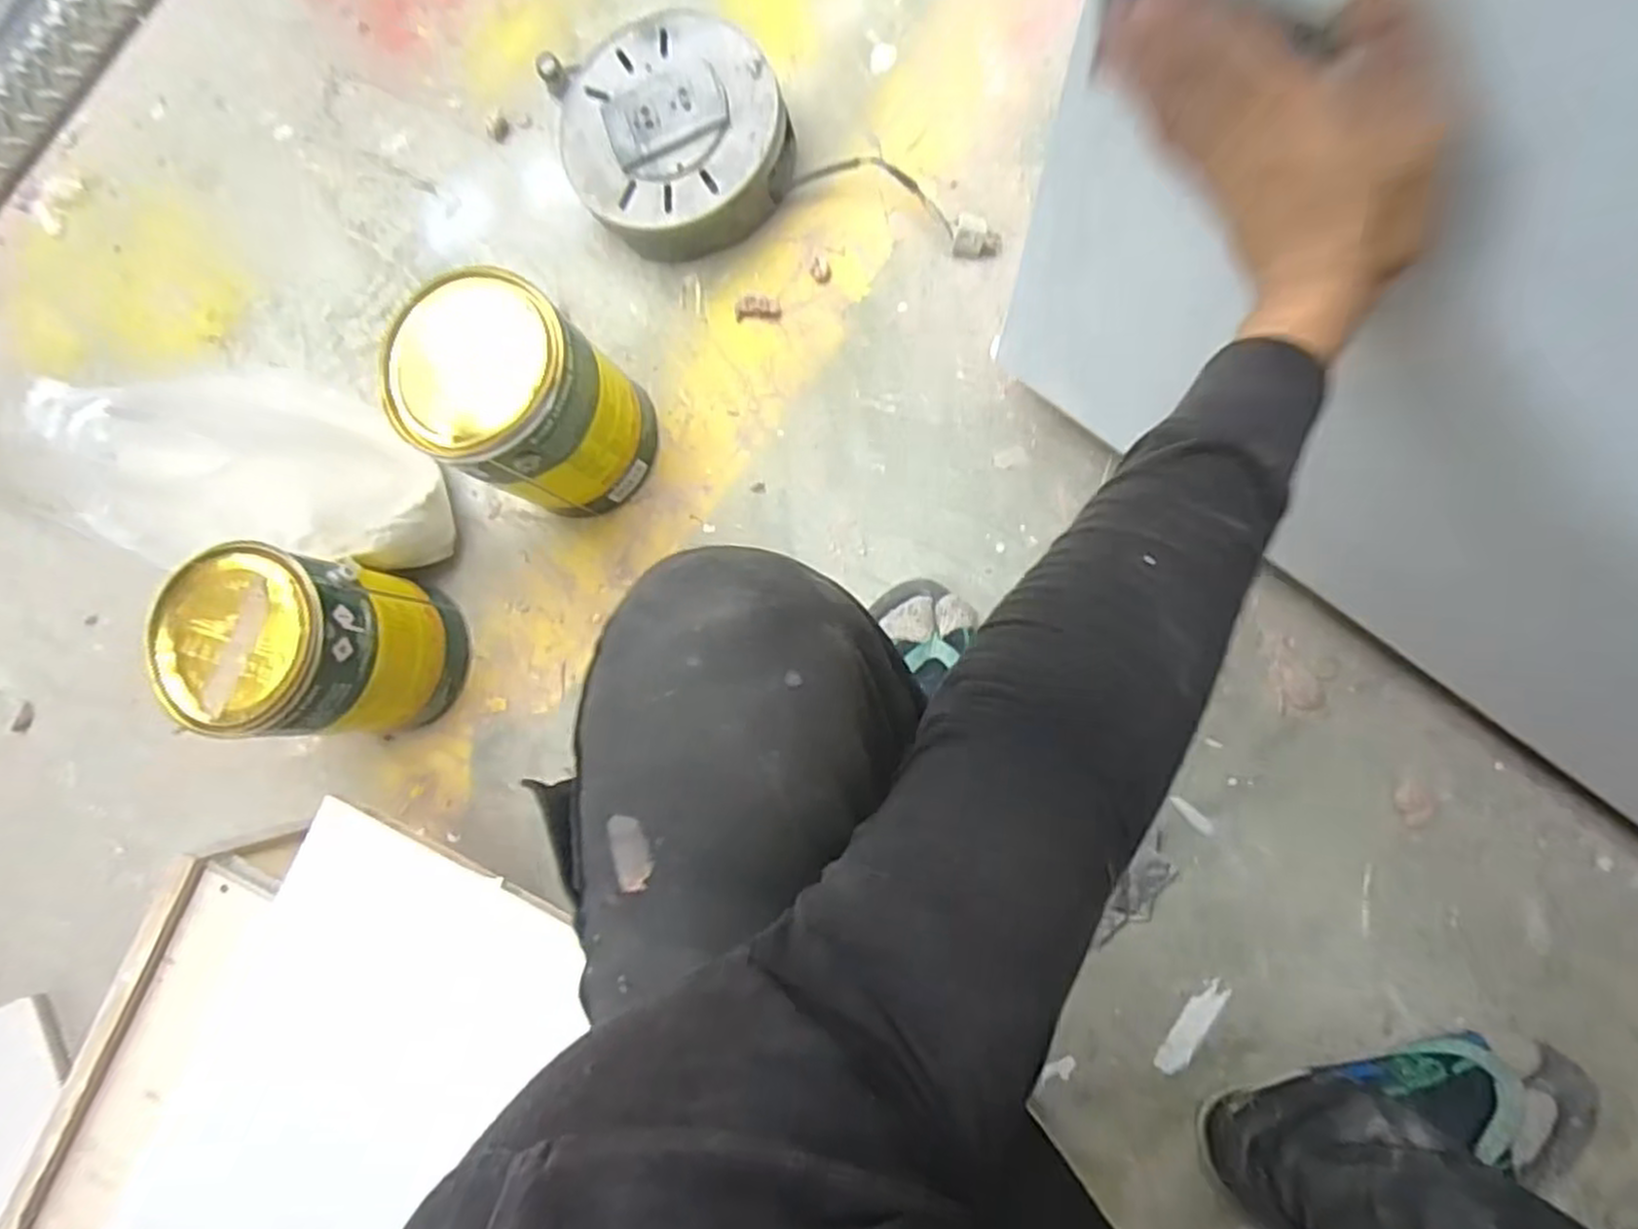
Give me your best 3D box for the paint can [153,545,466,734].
[{"bbox_3d":[-0.469,0.031,0.755,0.151,0.224,0.166,-2,86,9],"label":"paint can"}]

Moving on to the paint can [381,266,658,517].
[{"bbox_3d":[-0.264,-0.194,0.740,0.163,0.218,0.157,32,92,9],"label":"paint can"}]

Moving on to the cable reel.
[{"bbox_3d":[-0.145,-0.490,0.809,0.214,0.077,0.222,-1,83,10],"label":"cable reel"}]

